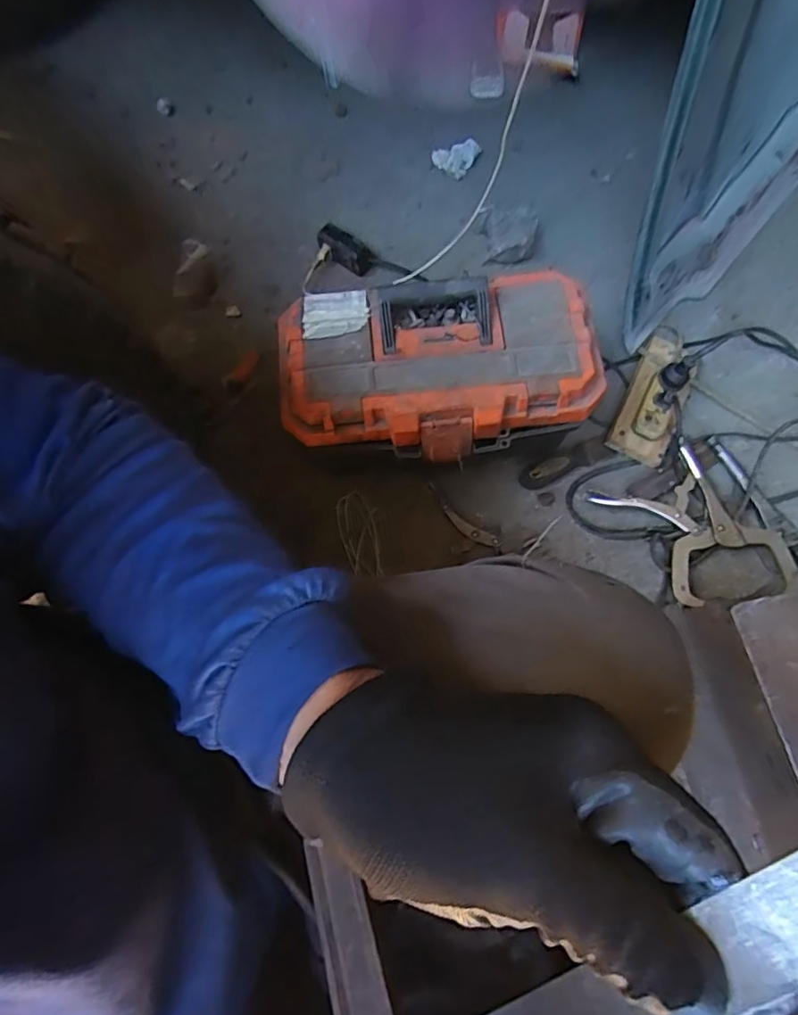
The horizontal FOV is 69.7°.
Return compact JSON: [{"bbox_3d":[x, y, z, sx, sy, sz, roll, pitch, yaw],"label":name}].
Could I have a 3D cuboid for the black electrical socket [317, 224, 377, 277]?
[{"bbox_3d":[-0.085,-0.421,0.933,0.095,0.026,0.047,30,73,-21],"label":"black electrical socket"}]

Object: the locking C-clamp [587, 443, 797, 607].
[{"bbox_3d":[0.407,0.037,0.780,0.163,0.033,0.242,-33,74,-8],"label":"locking C-clamp"}]

